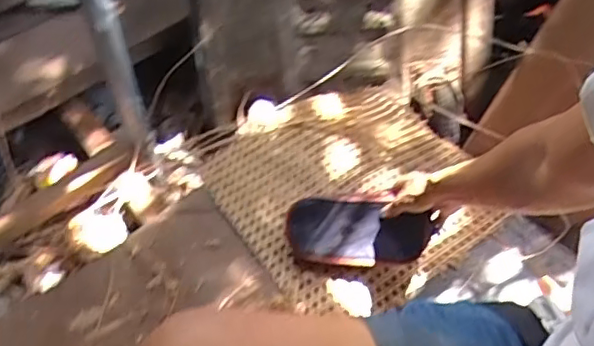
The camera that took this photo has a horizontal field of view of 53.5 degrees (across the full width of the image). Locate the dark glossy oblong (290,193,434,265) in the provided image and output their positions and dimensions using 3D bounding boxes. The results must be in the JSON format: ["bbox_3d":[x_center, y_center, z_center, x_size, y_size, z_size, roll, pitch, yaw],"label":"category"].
[{"bbox_3d":[0.092,0.086,0.902,0.213,0.023,0.108,-2,89,15],"label":"dark glossy oblong"}]

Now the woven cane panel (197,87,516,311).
[{"bbox_3d":[0.107,0.025,1.035,0.434,0.033,0.405,-26,59,-23],"label":"woven cane panel"}]

